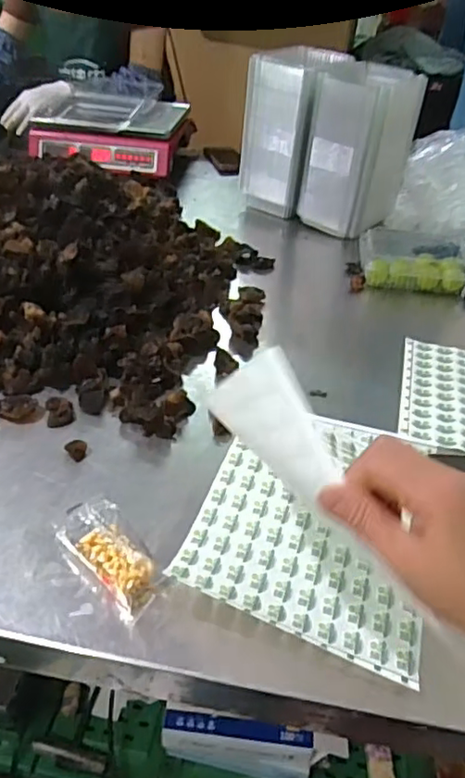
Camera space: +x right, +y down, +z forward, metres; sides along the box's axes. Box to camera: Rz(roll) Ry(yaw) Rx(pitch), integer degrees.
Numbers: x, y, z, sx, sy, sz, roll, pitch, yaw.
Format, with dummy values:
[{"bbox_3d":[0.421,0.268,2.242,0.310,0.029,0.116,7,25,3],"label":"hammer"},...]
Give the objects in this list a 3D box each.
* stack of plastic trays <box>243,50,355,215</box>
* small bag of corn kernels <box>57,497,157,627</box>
[{"bbox_3d":[0.111,-0.484,1.141,0.126,0.257,0.163,23,42,21],"label":"stack of plastic trays"},{"bbox_3d":[-0.103,0.141,0.519,0.054,0.031,0.117,-24,47,-31],"label":"small bag of corn kernels"}]

